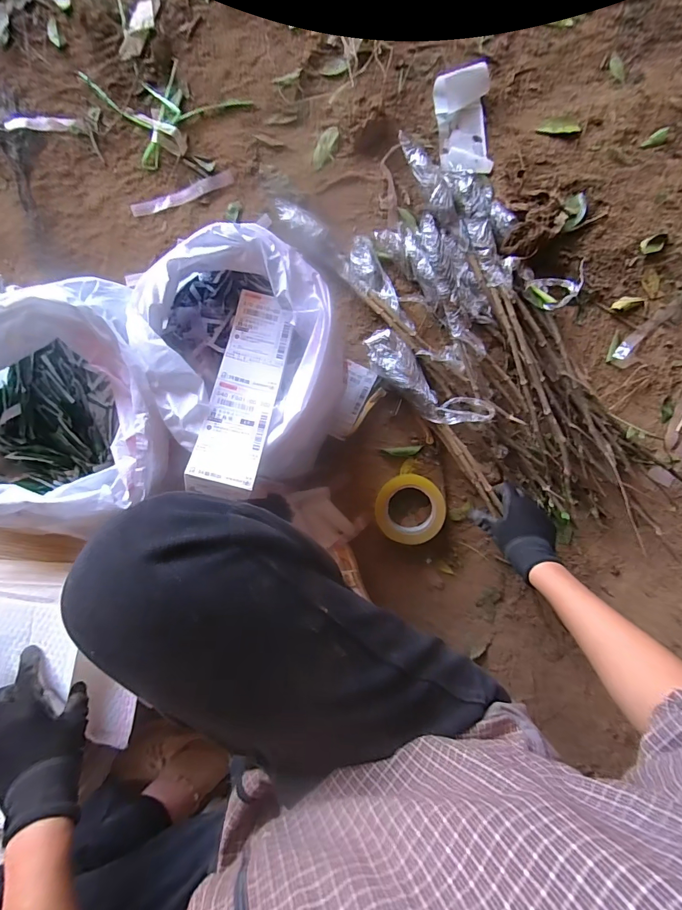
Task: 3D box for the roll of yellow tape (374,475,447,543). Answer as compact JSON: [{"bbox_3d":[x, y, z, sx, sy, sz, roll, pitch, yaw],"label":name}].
[{"bbox_3d":[0.113,0.089,0.679,0.108,0.054,0.112,0,93,-1],"label":"roll of yellow tape"}]

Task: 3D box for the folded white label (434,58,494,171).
[{"bbox_3d":[0.202,-0.536,0.657,0.083,0.037,0.155,-9,93,-1],"label":"folded white label"}]

